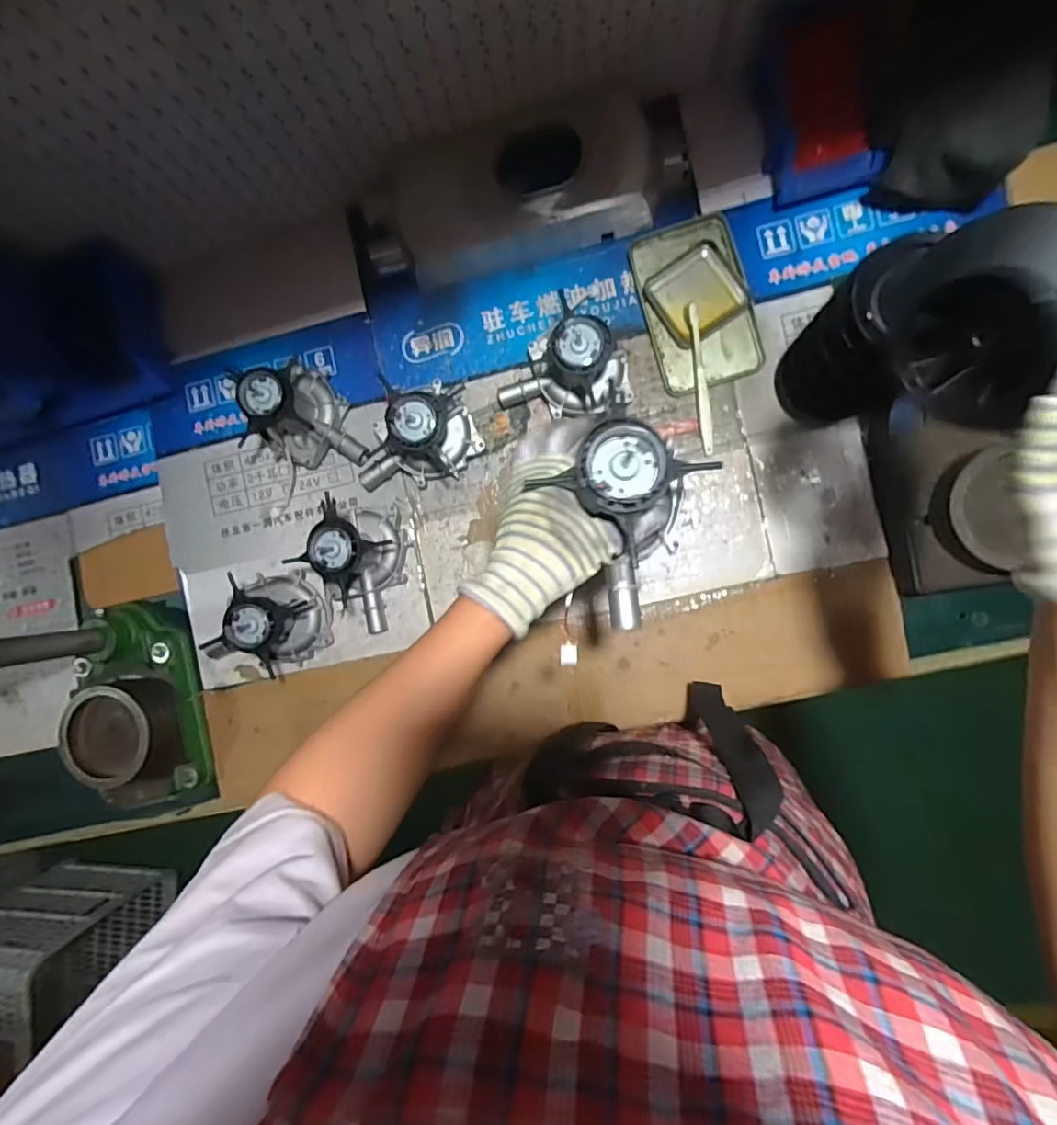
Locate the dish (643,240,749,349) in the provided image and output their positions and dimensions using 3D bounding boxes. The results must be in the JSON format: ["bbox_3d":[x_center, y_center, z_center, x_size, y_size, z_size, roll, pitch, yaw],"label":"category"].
[{"bbox_3d":[0.199,-0.319,0.634,0.097,0.011,0.096,-35,85,6],"label":"dish"}]

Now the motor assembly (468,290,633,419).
[{"bbox_3d":[0.037,-0.218,0.613,0.154,0.103,0.124,-31,86,6],"label":"motor assembly"}]

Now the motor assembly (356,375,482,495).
[{"bbox_3d":[-0.139,-0.140,0.634,0.107,0.105,0.155,43,95,6],"label":"motor assembly"}]

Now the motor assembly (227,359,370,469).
[{"bbox_3d":[-0.267,-0.173,0.643,0.149,0.105,0.115,26,93,7],"label":"motor assembly"}]

